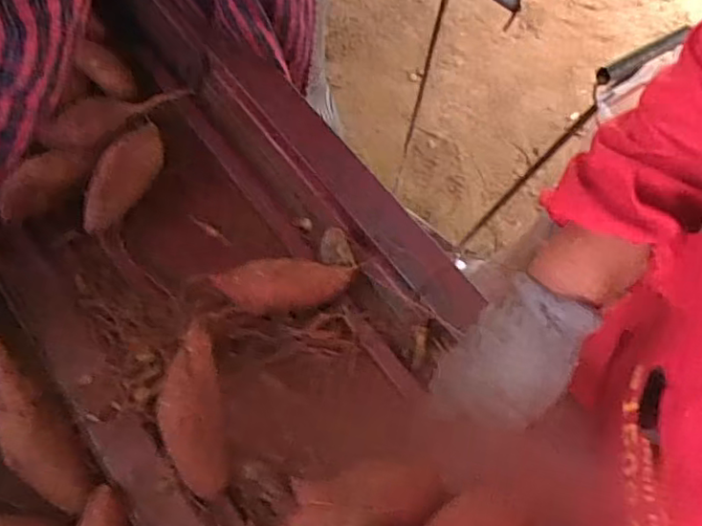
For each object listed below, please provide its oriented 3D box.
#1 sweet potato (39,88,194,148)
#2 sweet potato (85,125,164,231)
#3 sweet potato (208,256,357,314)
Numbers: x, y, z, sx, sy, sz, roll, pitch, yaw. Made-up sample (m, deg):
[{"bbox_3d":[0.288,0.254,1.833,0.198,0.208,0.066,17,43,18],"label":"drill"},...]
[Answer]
[{"bbox_3d":[-0.242,-0.154,0.638,0.150,0.037,0.037,-23,68,-13],"label":"sweet potato"},{"bbox_3d":[-0.222,-0.083,0.610,0.040,0.041,0.119,26,66,9],"label":"sweet potato"},{"bbox_3d":[-0.062,0.022,0.565,0.125,0.034,0.044,-1,65,-3],"label":"sweet potato"}]

